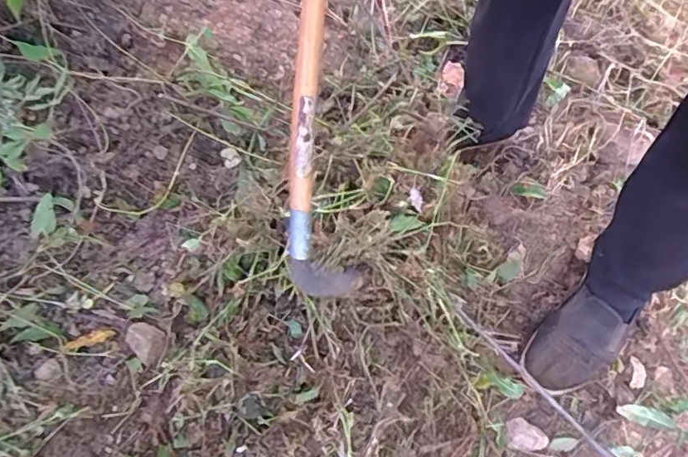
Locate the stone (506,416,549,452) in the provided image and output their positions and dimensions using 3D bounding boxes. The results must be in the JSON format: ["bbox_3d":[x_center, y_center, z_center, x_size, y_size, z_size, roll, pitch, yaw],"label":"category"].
[{"bbox_3d":[0.241,0.276,0.691,0.050,0.021,0.036,28,72,16],"label":"stone"}]

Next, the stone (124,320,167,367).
[{"bbox_3d":[-0.294,0.164,0.762,0.063,0.020,0.049,26,72,16],"label":"stone"}]

